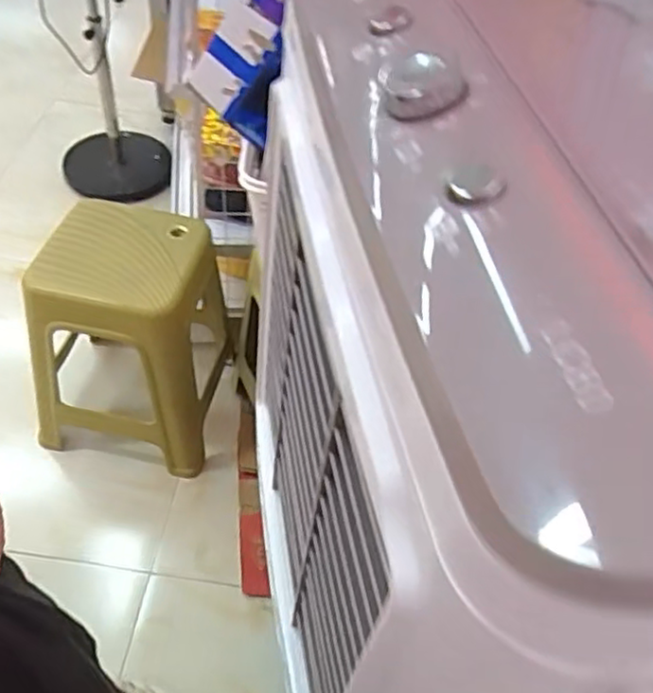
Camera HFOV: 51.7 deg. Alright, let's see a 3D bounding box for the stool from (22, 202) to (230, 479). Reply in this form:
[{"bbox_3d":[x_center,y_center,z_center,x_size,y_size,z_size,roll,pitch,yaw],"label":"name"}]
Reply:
[{"bbox_3d":[-0.378,-0.018,1.361,0.300,0.412,0.358,10,52,2],"label":"stool"}]

